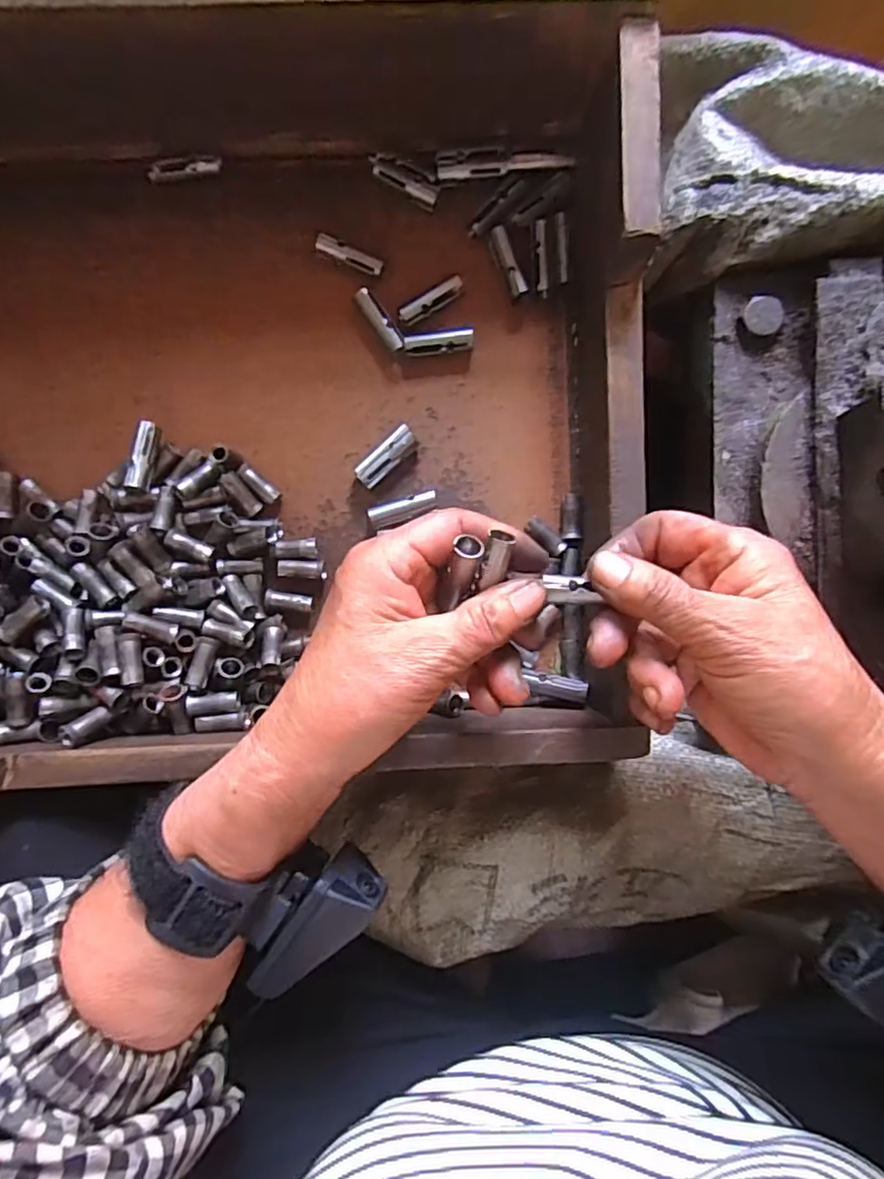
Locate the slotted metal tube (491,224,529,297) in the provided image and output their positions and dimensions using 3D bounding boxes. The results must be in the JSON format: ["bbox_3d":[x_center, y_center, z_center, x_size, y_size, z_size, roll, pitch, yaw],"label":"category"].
[{"bbox_3d":[0.035,-0.173,0.324,0.009,0.005,0.036,-21,91,2],"label":"slotted metal tube"}]

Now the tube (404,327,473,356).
[{"bbox_3d":[-0.002,-0.134,0.331,0.037,0.008,0.012,-8,91,2],"label":"tube"}]

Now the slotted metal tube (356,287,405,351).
[{"bbox_3d":[-0.033,-0.143,0.328,0.008,0.007,0.036,-36,97,-2],"label":"slotted metal tube"}]

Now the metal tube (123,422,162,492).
[{"bbox_3d":[-0.155,-0.069,0.320,0.010,0.010,0.038,6,84,2],"label":"metal tube"}]

